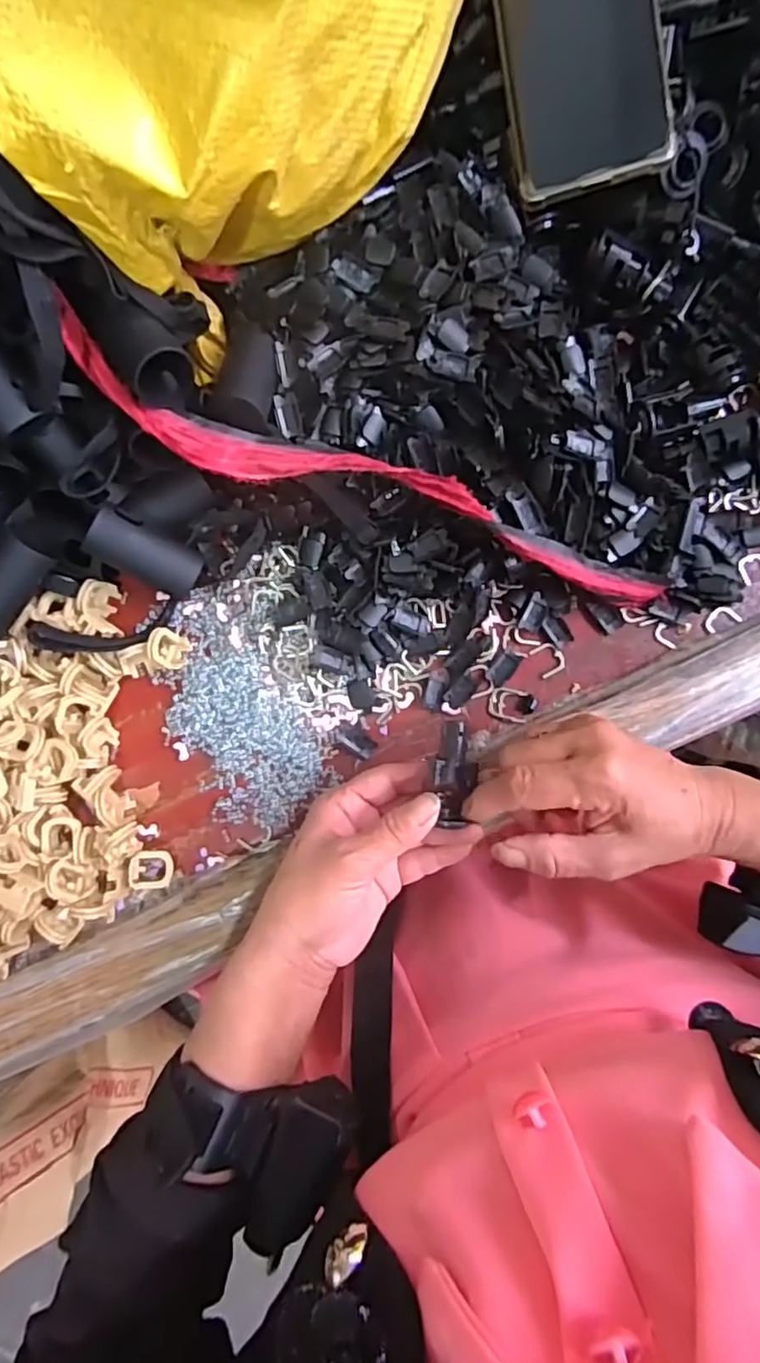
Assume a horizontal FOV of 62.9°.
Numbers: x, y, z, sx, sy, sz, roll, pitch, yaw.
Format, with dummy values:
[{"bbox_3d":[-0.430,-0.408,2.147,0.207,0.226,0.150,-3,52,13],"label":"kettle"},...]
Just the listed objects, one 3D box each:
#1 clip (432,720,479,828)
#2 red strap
[{"bbox_3d":[0.037,0.047,0.316,0.021,0.013,0.052,-1,97,2],"label":"clip"},{"bbox_3d":[0.000,-0.102,0.327,0.339,0.072,0.047,20,88,3],"label":"red strap"}]

